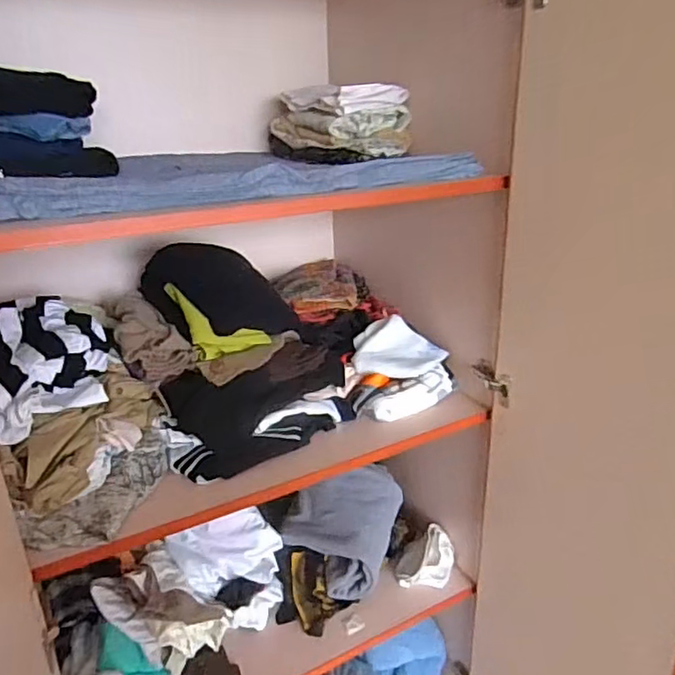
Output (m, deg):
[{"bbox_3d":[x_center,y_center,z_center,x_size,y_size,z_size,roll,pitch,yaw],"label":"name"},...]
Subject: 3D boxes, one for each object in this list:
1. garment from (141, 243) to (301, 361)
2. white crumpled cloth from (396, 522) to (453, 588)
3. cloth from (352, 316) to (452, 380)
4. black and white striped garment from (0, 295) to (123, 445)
[{"bbox_3d":[-0.228,-0.087,1.170,0.255,0.150,0.250,-16,27,-32],"label":"garment"},{"bbox_3d":[0.200,0.503,1.339,0.133,0.070,0.124,3,23,9],"label":"white crumpled cloth"},{"bbox_3d":[0.113,0.024,1.204,0.170,0.040,0.175,34,46,30],"label":"cloth"},{"bbox_3d":[-0.463,0.027,0.962,0.200,0.125,0.247,-13,25,-26],"label":"black and white striped garment"}]

